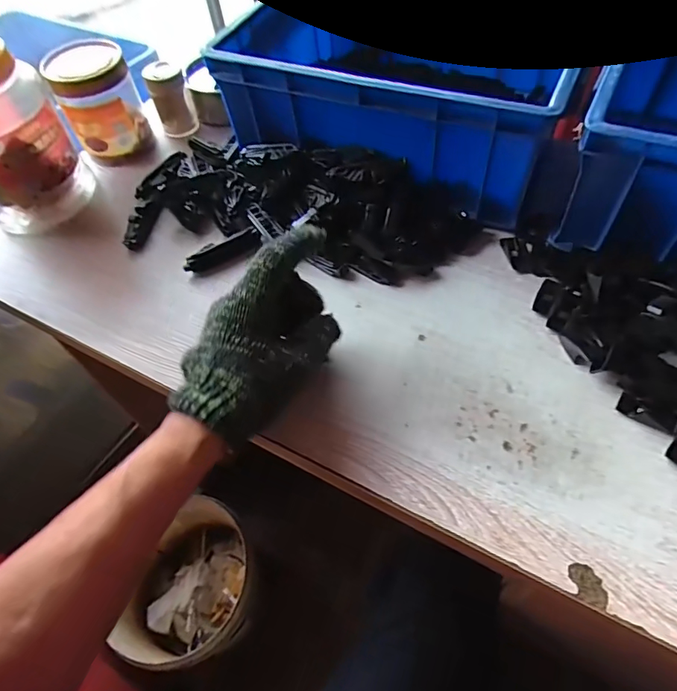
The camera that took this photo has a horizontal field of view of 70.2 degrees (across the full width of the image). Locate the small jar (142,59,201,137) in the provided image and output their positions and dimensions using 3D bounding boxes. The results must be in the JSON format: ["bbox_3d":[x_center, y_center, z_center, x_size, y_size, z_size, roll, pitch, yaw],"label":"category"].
[{"bbox_3d":[-0.205,-0.303,0.592,0.045,0.080,0.038,-19,57,-8],"label":"small jar"}]

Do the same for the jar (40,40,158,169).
[{"bbox_3d":[-0.273,-0.279,0.558,0.085,0.117,0.072,-26,58,-12],"label":"jar"}]

